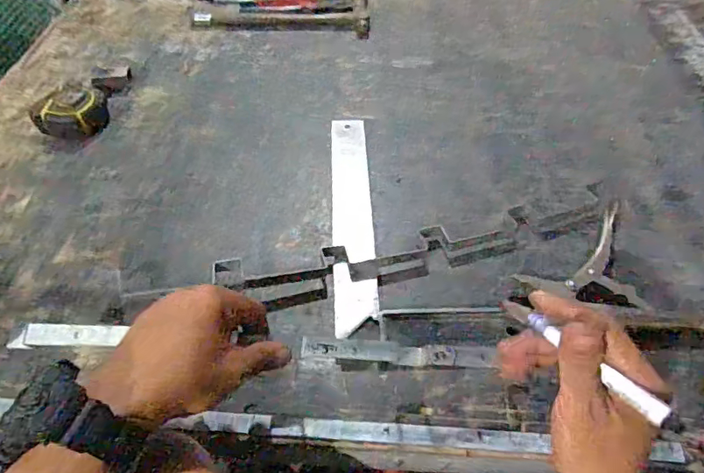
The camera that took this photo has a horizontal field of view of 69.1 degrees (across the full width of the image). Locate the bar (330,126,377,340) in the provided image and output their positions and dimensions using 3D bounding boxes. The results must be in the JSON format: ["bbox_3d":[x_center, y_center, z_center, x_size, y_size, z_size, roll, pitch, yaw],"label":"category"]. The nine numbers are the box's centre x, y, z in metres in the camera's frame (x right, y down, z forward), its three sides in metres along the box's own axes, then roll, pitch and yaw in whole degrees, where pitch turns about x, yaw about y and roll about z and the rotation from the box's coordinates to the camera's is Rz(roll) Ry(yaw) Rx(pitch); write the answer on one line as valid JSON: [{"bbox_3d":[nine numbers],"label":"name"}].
[{"bbox_3d":[0.000,-0.031,0.583,0.046,0.007,0.321,0,50,-2],"label":"bar"}]

